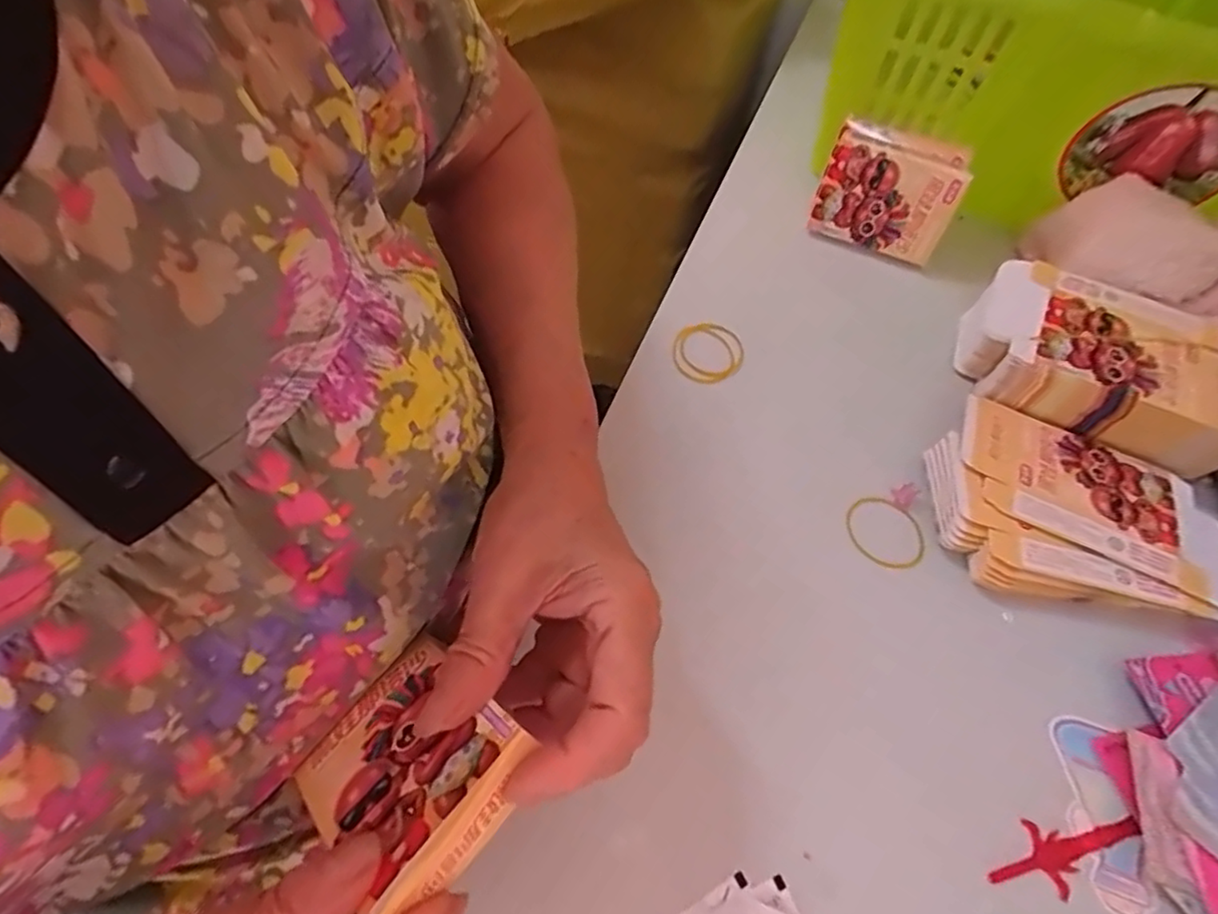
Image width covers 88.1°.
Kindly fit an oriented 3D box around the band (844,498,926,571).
[{"bbox_3d":[0.154,0.042,0.352,0.040,0.004,0.045,-39,64,-23],"label":"band"}]

